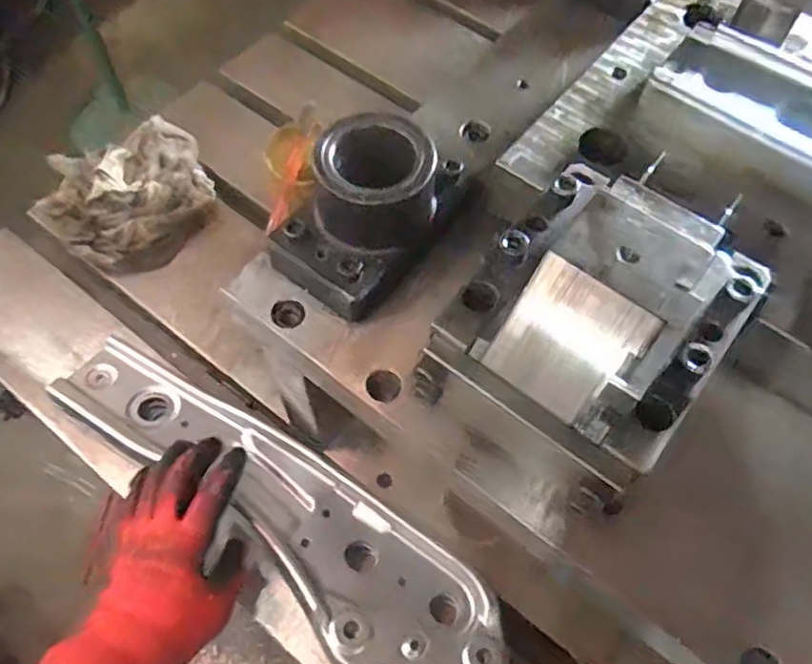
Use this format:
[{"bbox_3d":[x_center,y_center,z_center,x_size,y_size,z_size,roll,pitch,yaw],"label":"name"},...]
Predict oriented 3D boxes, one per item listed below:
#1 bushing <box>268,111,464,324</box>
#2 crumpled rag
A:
[{"bbox_3d":[-0.019,-0.079,0.414,0.083,0.074,0.125,38,66,17],"label":"bushing"},{"bbox_3d":[-0.302,-0.148,0.721,0.180,0.058,0.171,-26,65,-16],"label":"crumpled rag"}]

